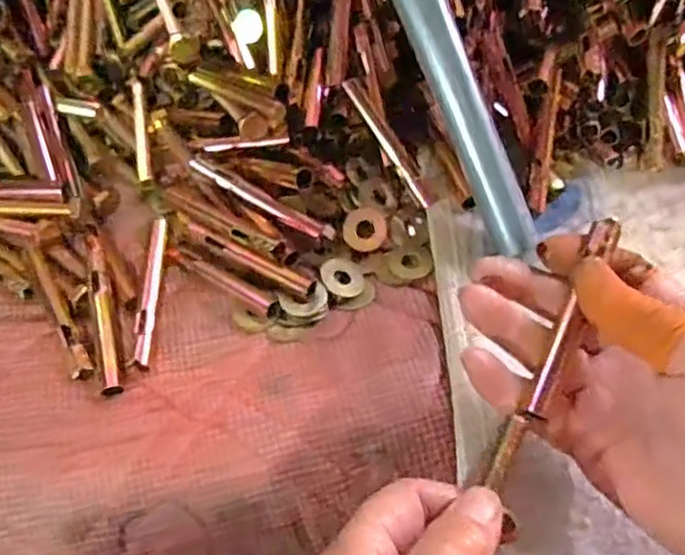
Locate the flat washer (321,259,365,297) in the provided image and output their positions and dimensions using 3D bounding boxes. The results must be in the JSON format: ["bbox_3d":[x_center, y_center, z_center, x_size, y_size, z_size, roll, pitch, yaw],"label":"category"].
[{"bbox_3d":[0.000,0.000,0.364,0.023,0.004,0.024,10,53,-14],"label":"flat washer"}]

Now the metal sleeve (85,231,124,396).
[{"bbox_3d":[-0.125,0.011,0.350,0.011,0.010,0.106,-16,55,-8],"label":"metal sleeve"}]

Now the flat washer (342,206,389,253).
[{"bbox_3d":[0.013,-0.027,0.383,0.025,0.004,0.025,0,87,0],"label":"flat washer"}]

